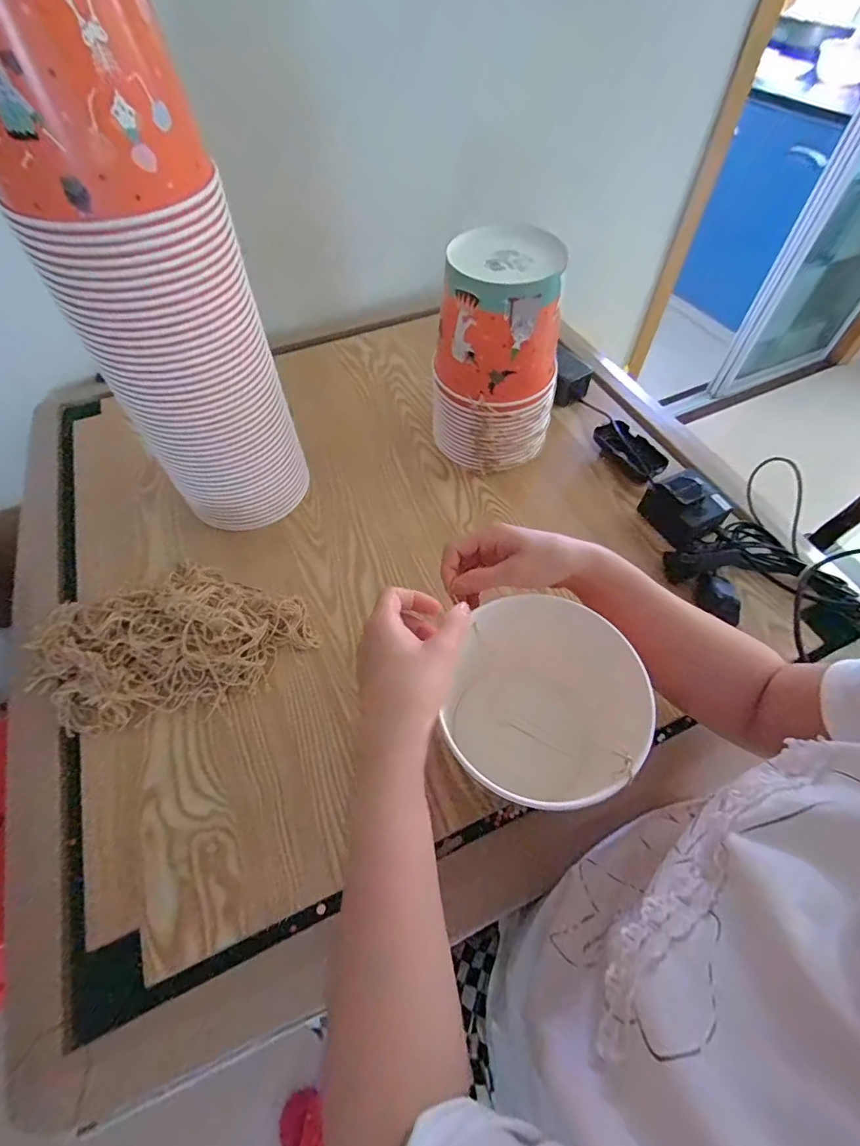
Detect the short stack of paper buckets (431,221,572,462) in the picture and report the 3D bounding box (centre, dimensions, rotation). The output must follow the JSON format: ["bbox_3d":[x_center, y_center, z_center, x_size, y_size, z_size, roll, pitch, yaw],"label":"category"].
[{"bbox_3d":[0.088,-0.261,0.591,0.148,0.244,0.142,14,57,10],"label":"short stack of paper buckets"}]

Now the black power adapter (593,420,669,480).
[{"bbox_3d":[0.278,-0.169,0.652,0.049,0.038,0.107,-34,62,-21],"label":"black power adapter"}]

